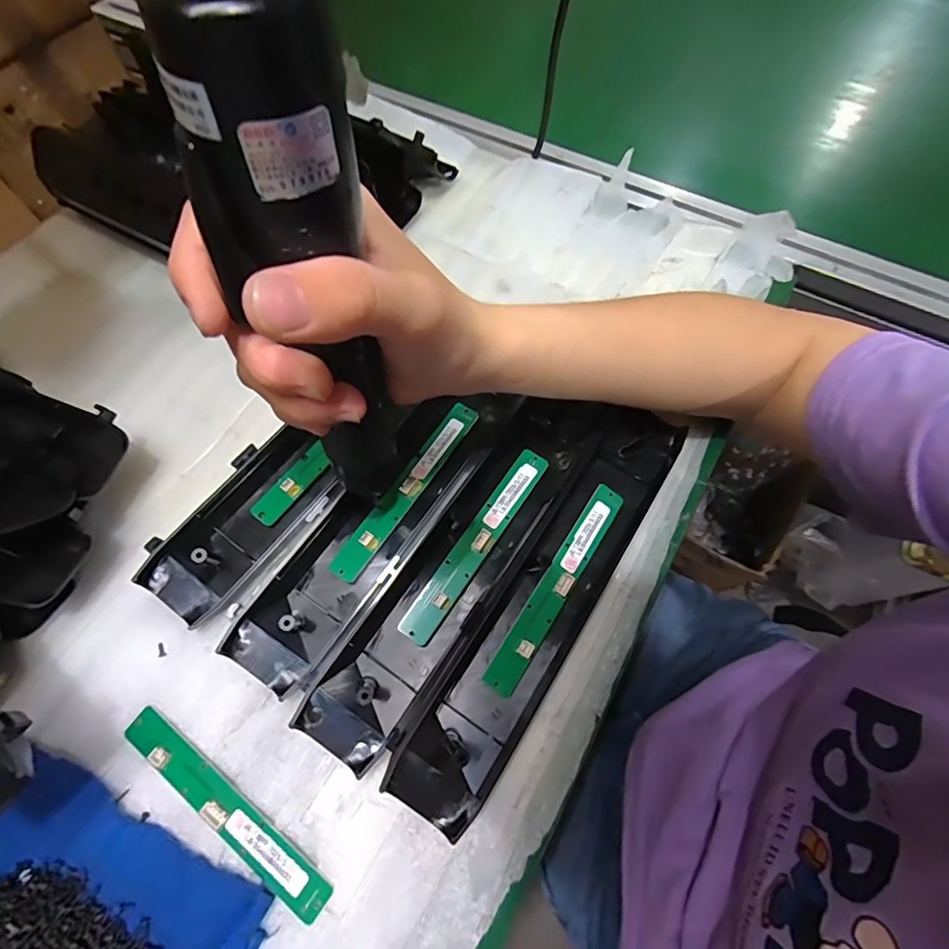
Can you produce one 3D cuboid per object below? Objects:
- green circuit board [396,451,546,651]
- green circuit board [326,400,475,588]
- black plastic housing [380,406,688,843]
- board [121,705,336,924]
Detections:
[{"bbox_3d":[0.003,0.041,0.304,0.019,0.007,0.137,33,70,12],"label":"green circuit board"},{"bbox_3d":[-0.042,0.008,0.318,0.018,0.011,0.137,32,70,12],"label":"green circuit board"},{"bbox_3d":[0.049,0.064,0.294,0.051,0.021,0.273,31,70,11],"label":"black plastic housing"},{"bbox_3d":[-0.129,0.172,0.253,0.136,0.004,0.019,35,71,12],"label":"board"}]

